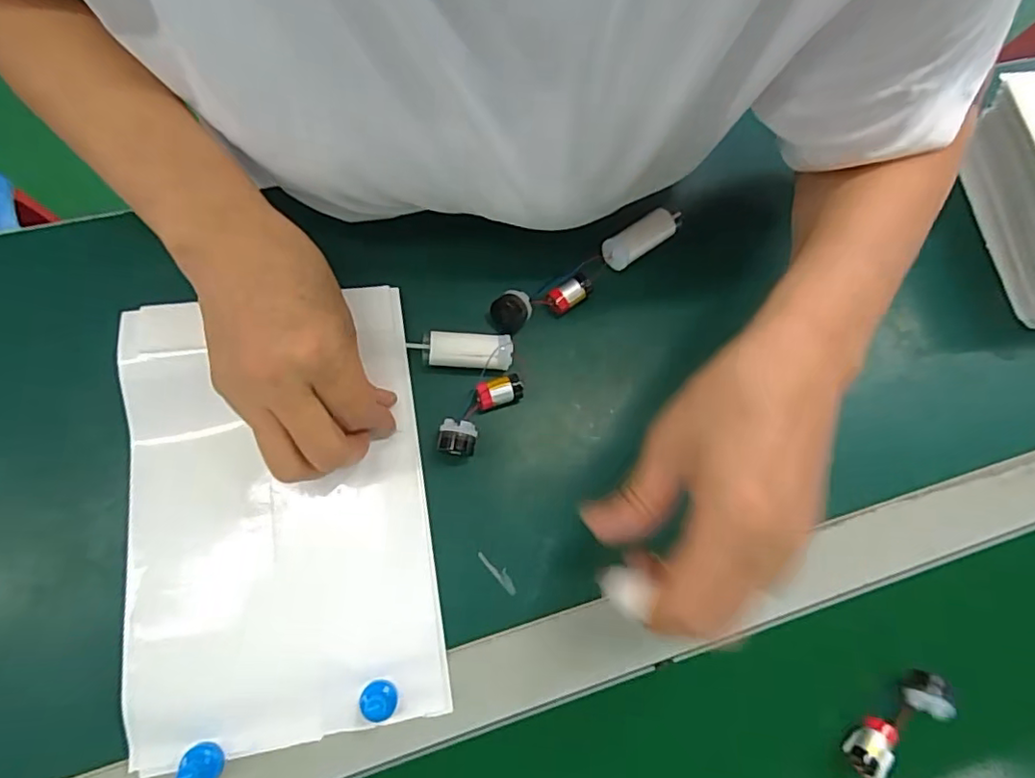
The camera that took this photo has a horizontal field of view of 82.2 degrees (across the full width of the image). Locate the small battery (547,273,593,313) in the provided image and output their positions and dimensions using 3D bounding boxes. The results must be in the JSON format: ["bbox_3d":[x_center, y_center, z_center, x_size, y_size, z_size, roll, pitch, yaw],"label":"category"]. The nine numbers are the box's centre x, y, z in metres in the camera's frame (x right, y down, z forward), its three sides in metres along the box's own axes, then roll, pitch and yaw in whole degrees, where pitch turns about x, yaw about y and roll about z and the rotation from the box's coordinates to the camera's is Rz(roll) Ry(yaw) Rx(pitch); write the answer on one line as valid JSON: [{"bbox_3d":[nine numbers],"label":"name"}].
[{"bbox_3d":[0.032,-0.058,0.376,0.029,0.019,0.014,-29,70,-12],"label":"small battery"}]

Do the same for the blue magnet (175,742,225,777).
[{"bbox_3d":[-0.152,0.179,0.281,0.014,0.021,0.019,-24,69,-10],"label":"blue magnet"}]

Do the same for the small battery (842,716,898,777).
[{"bbox_3d":[0.192,0.194,0.322,0.016,0.017,0.030,36,71,14],"label":"small battery"}]

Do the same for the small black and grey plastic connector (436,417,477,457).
[{"bbox_3d":[-0.034,0.030,0.340,0.021,0.017,0.020,7,67,2],"label":"small black and grey plastic connector"}]

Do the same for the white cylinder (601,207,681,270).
[{"bbox_3d":[0.082,-0.098,0.392,0.055,0.022,0.021,-34,71,-14],"label":"white cylinder"}]

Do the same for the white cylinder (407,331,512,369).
[{"bbox_3d":[-0.034,-0.022,0.355,0.060,0.018,0.019,4,67,1],"label":"white cylinder"}]

